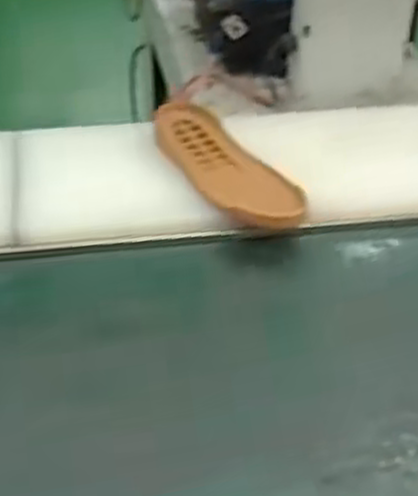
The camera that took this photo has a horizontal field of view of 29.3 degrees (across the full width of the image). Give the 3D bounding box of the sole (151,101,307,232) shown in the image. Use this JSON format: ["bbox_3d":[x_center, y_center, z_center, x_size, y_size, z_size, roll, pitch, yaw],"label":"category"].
[{"bbox_3d":[0.011,-0.105,0.998,0.098,0.025,0.261,-20,49,-28],"label":"sole"}]

